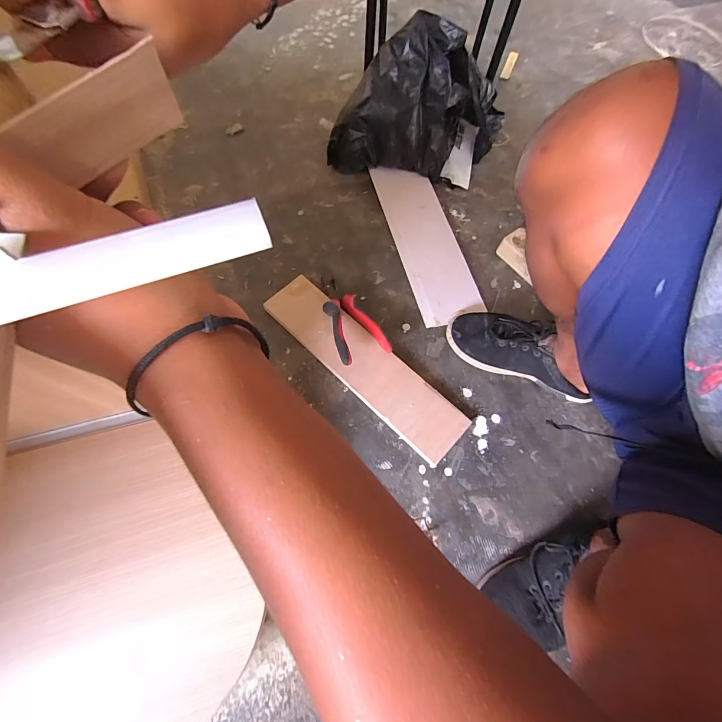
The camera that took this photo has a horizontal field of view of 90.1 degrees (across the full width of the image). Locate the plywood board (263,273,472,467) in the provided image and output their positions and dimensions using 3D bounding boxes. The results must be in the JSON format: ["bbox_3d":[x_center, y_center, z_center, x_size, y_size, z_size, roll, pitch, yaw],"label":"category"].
[{"bbox_3d":[0.001,0.002,0.609,0.387,0.025,0.093,42,72,14],"label":"plywood board"}]

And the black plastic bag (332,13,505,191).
[{"bbox_3d":[0.113,-0.505,0.724,0.343,0.216,0.177,9,67,2],"label":"black plastic bag"}]

